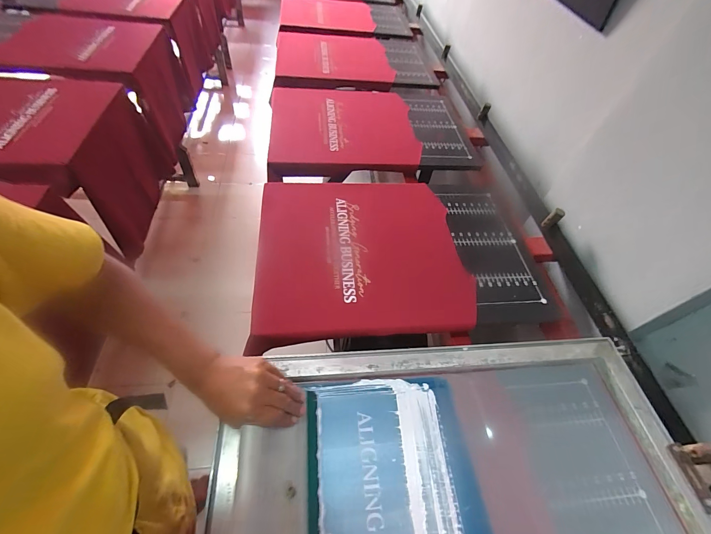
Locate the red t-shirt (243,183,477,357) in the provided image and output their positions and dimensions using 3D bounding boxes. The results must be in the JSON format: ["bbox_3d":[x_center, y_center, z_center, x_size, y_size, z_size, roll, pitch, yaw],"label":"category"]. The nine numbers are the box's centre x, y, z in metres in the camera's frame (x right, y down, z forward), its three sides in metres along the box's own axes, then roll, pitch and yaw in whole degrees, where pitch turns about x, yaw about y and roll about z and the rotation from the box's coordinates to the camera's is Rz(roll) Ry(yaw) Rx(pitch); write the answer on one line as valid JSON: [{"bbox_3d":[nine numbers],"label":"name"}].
[{"bbox_3d":[0.009,-0.033,0.697,0.434,0.043,0.401,-3,54,-7],"label":"red t-shirt"}]

